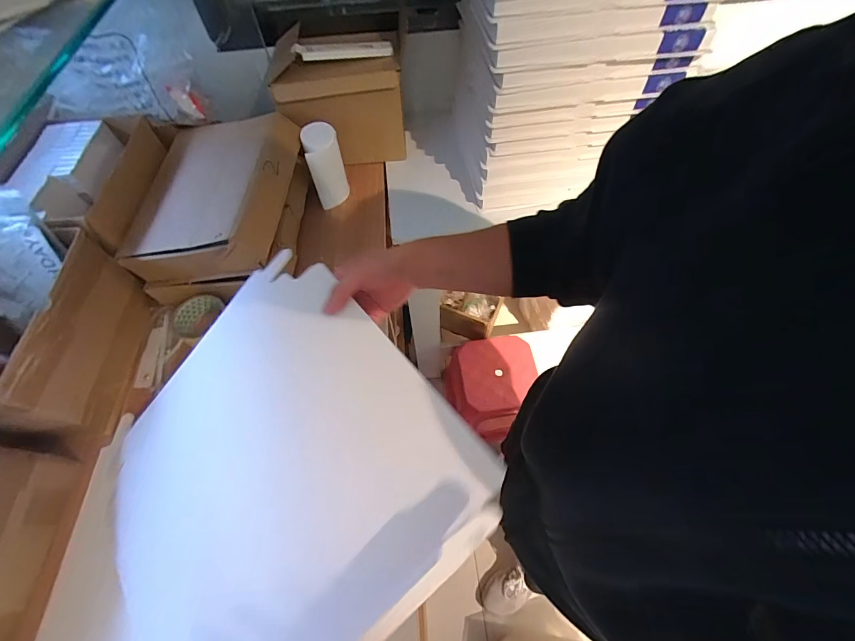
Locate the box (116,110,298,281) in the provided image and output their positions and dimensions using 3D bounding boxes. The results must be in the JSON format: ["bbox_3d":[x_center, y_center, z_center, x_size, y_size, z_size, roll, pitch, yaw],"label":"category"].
[{"bbox_3d":[-0.367,-0.225,0.643,0.245,0.083,0.320,0,60,2],"label":"box"}]

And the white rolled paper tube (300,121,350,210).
[{"bbox_3d":[-0.206,-0.307,0.753,0.077,0.154,0.063,-34,60,-19],"label":"white rolled paper tube"}]

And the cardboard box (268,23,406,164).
[{"bbox_3d":[-0.184,-0.488,0.823,0.243,0.205,0.217,-8,60,-3],"label":"cardboard box"}]

